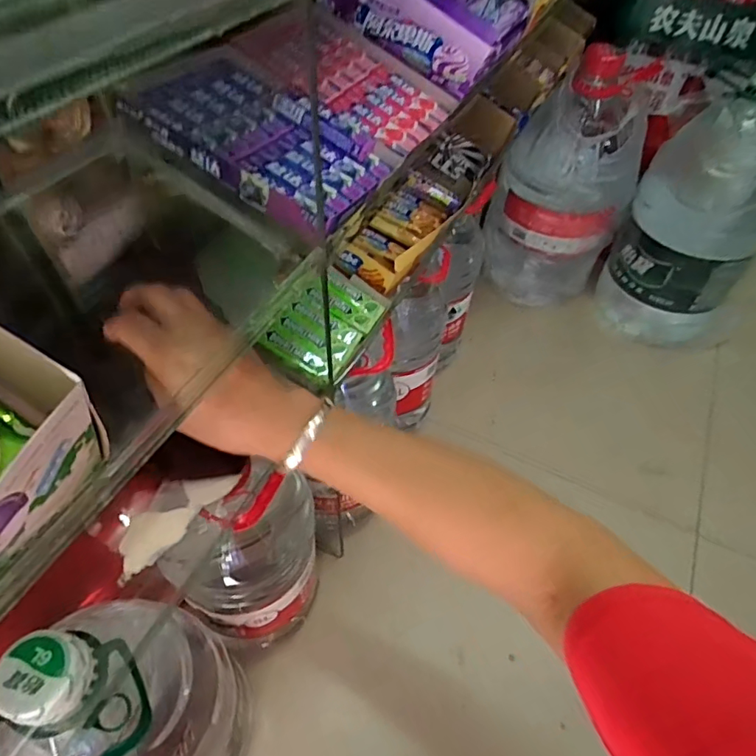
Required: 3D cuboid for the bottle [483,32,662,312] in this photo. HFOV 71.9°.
[{"bbox_3d":[0.351,-0.343,0.964,0.178,0.397,0.202,-31,60,-25],"label":"bottle"}]

